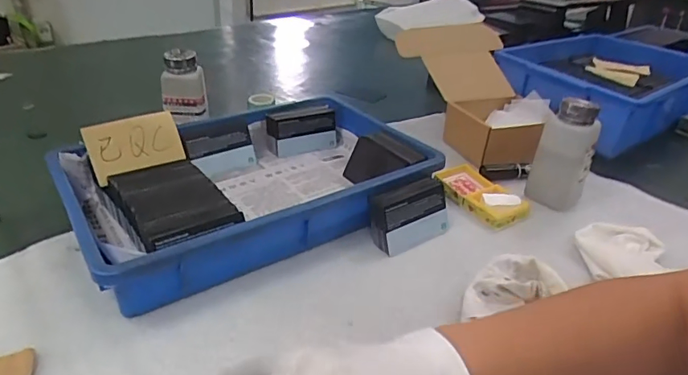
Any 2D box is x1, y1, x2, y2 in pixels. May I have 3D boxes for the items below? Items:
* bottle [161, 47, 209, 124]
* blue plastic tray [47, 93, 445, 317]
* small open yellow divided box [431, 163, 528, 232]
[{"bbox_3d":[-0.211,-0.135,0.658,0.054,0.088,0.047,2,31,-1],"label":"bottle"},{"bbox_3d":[-0.102,-0.007,0.548,0.358,0.067,0.238,-17,36,-32],"label":"blue plastic tray"},{"bbox_3d":[0.160,0.009,0.590,0.064,0.027,0.117,-16,35,-31],"label":"small open yellow divided box"}]

